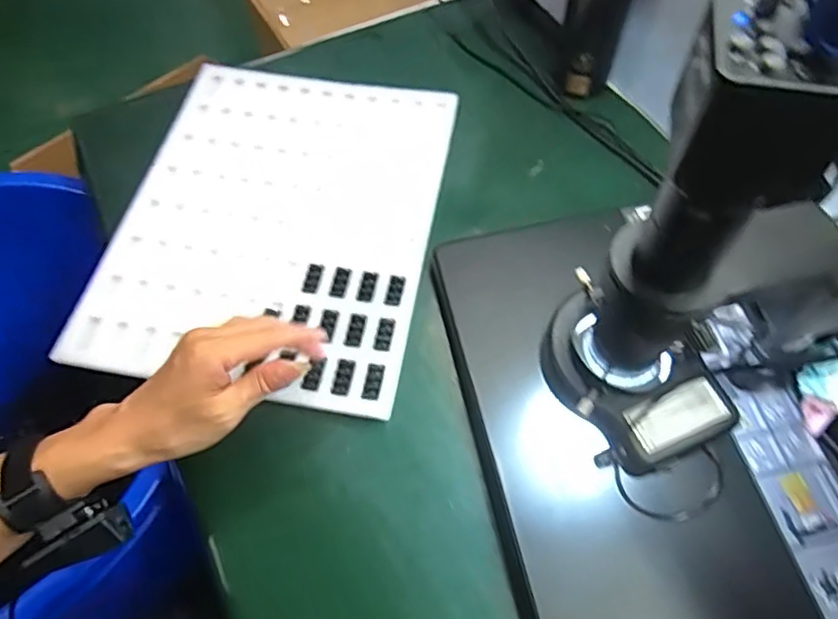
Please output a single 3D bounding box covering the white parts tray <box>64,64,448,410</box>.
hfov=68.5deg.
[{"bbox_3d":[-0.135,-0.095,0.610,0.294,0.019,0.372,9,60,5],"label":"white parts tray"}]

